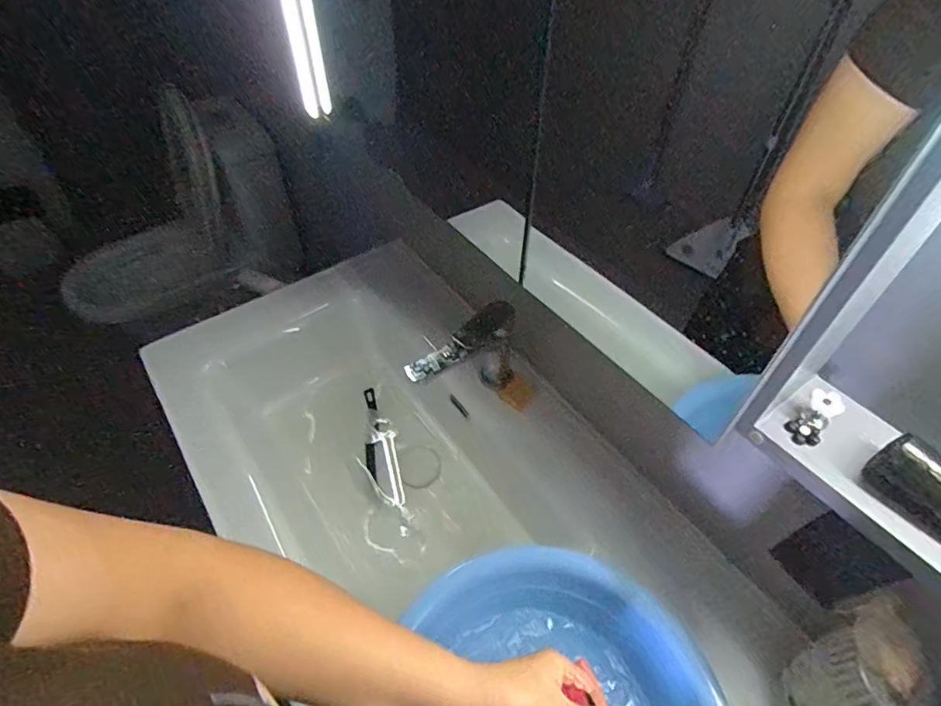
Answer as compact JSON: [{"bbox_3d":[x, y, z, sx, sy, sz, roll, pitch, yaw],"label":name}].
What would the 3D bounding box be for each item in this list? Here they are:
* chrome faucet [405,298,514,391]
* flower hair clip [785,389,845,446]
[{"bbox_3d":[-0.009,0.022,0.768,0.169,0.171,0.052,-30,57,-24],"label":"chrome faucet"},{"bbox_3d":[0.252,0.048,0.386,0.022,0.015,0.043,39,98,28],"label":"flower hair clip"}]

